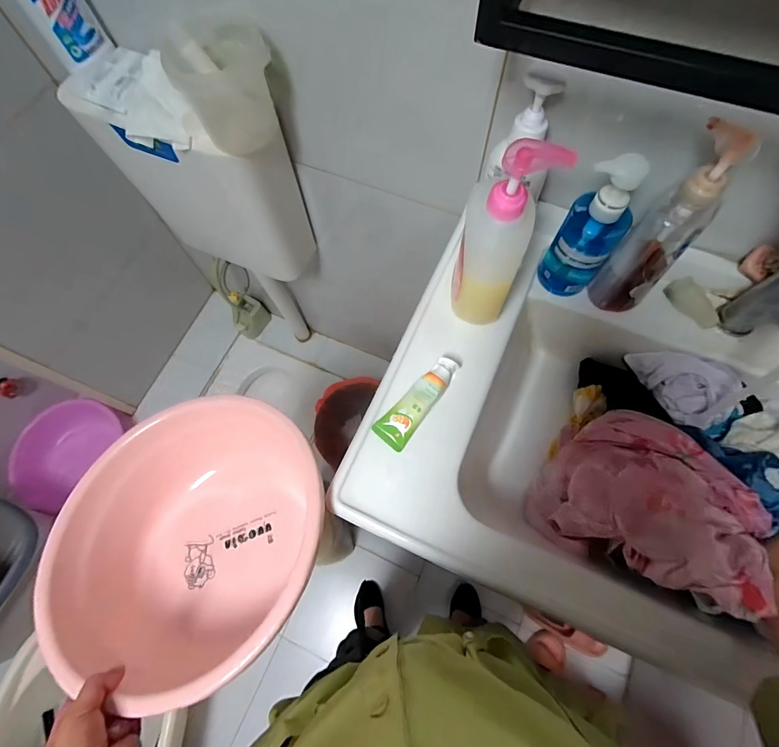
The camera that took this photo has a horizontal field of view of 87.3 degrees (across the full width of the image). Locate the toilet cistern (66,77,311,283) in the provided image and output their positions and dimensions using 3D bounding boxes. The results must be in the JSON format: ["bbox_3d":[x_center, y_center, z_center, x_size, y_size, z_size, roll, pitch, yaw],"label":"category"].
[{"bbox_3d":[-0.341,-0.360,0.784,0.346,0.394,0.142,25,71,9],"label":"toilet cistern"}]

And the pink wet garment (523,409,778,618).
[{"bbox_3d":[0.300,0.149,0.485,0.175,0.177,0.167,35,73,12],"label":"pink wet garment"}]

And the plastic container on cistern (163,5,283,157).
[{"bbox_3d":[-0.224,-0.395,0.563,0.123,0.123,0.099,-22,71,-8],"label":"plastic container on cistern"}]

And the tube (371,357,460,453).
[{"bbox_3d":[0.034,0.033,0.502,0.043,0.025,0.126,35,73,12],"label":"tube"}]

